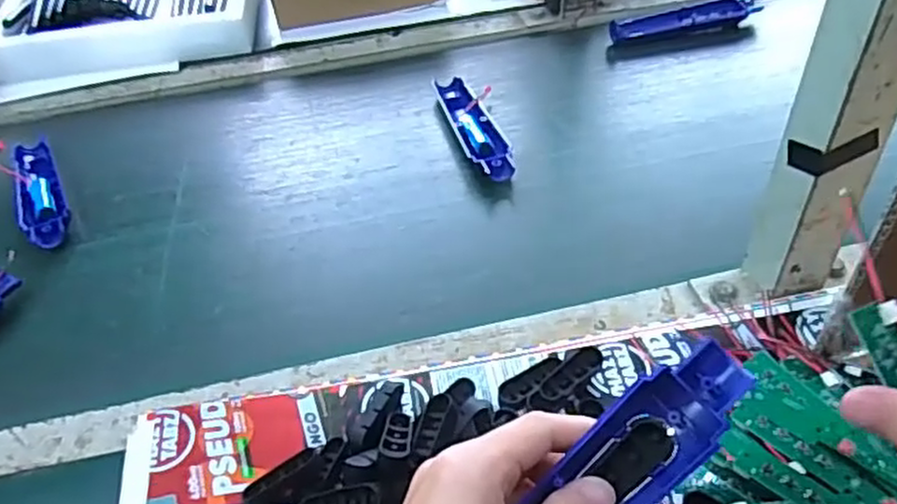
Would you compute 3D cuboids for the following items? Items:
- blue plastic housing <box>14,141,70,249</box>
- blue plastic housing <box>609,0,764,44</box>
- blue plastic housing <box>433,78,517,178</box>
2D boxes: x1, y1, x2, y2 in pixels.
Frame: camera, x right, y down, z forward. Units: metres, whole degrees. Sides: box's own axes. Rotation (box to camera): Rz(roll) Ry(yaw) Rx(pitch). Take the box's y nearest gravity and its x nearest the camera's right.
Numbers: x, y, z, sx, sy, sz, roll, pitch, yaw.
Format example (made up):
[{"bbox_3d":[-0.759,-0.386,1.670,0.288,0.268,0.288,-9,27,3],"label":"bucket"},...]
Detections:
[{"bbox_3d":[-0.368,-0.055,0.653,0.036,0.020,0.164,-23,47,-19],"label":"blue plastic housing"},{"bbox_3d":[0.262,-0.259,0.816,0.174,0.027,0.022,-13,44,-9],"label":"blue plastic housing"},{"bbox_3d":[0.023,-0.116,0.688,0.037,0.025,0.161,-14,45,-10],"label":"blue plastic housing"}]

